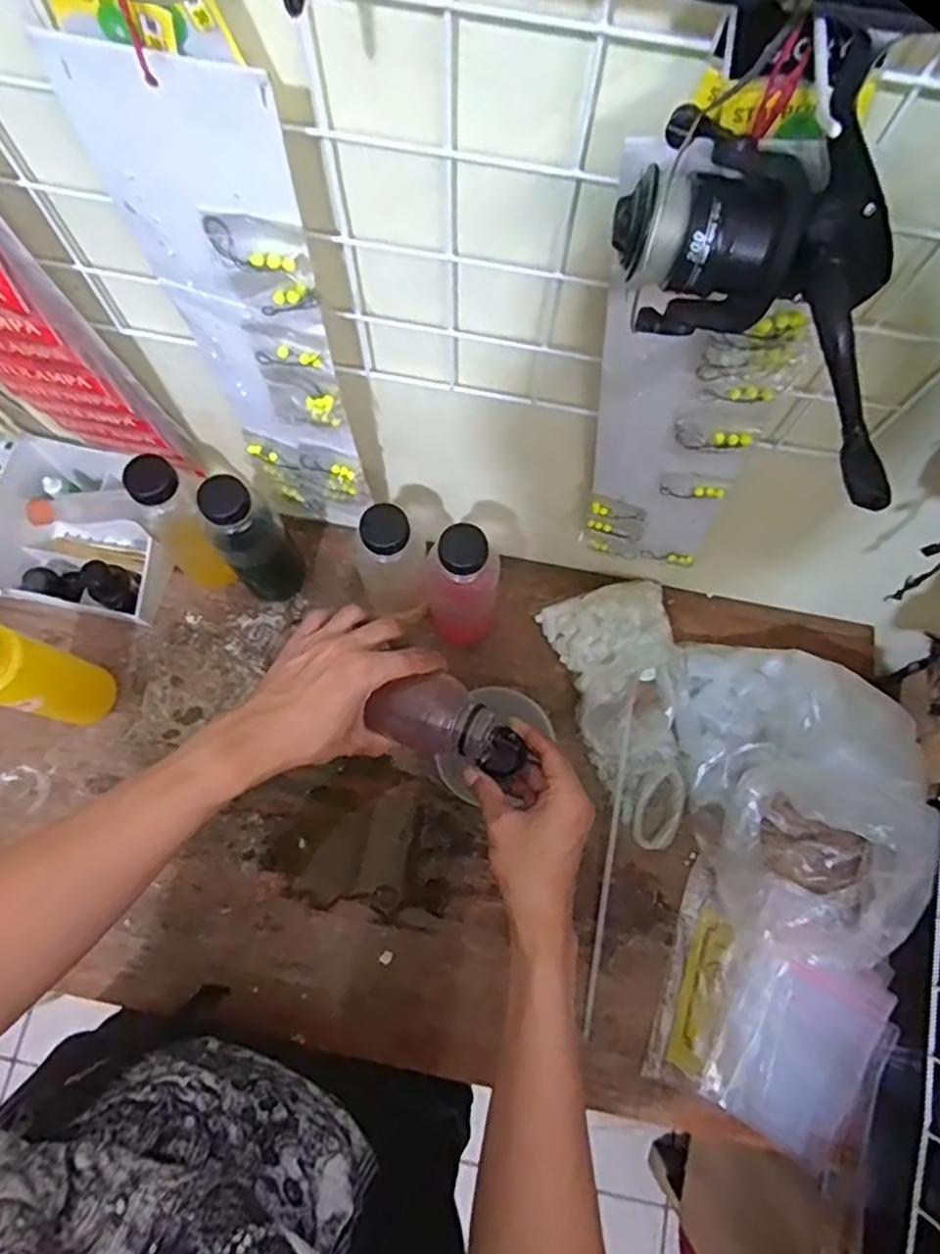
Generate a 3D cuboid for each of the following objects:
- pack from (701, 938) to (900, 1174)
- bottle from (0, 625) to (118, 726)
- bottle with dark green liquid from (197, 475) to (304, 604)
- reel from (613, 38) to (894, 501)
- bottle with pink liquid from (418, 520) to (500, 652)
[{"bbox_3d":[0.298,0.374,0.620,0.130,0.014,0.161,32,76,8],"label":"pack"},{"bbox_3d":[-0.382,0.049,0.614,0.065,0.185,0.066,22,74,6],"label":"bottle"},{"bbox_3d":[-0.202,-0.076,0.654,0.057,0.187,0.057,41,77,10],"label":"bottle with dark green liquid"},{"bbox_3d":[0.127,-0.130,0.259,0.075,0.087,0.153,-41,78,-12],"label":"reel"},{"bbox_3d":[-0.008,-0.029,0.646,0.061,0.188,0.062,0,74,-1],"label":"bottle with pink liquid"}]

